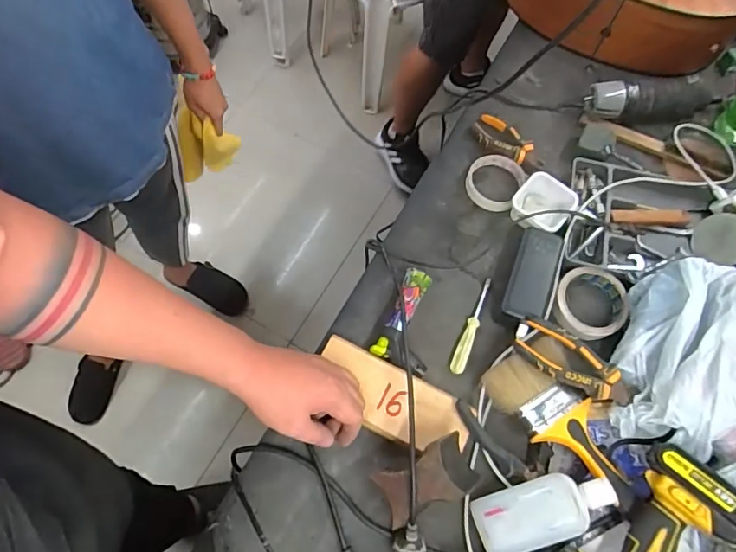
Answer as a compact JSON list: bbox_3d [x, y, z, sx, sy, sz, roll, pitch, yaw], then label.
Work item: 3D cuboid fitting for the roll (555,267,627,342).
[{"bbox_3d":[0.290,0.037,0.659,0.095,0.026,0.093,1,68,-2],"label":"roll"}]

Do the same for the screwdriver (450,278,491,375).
[{"bbox_3d":[0.136,0.063,0.651,0.019,0.014,0.140,21,69,6],"label":"screwdriver"}]

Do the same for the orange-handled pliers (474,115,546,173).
[{"bbox_3d":[0.211,-0.198,0.759,0.125,0.031,0.061,41,72,13],"label":"orange-handled pliers"}]

